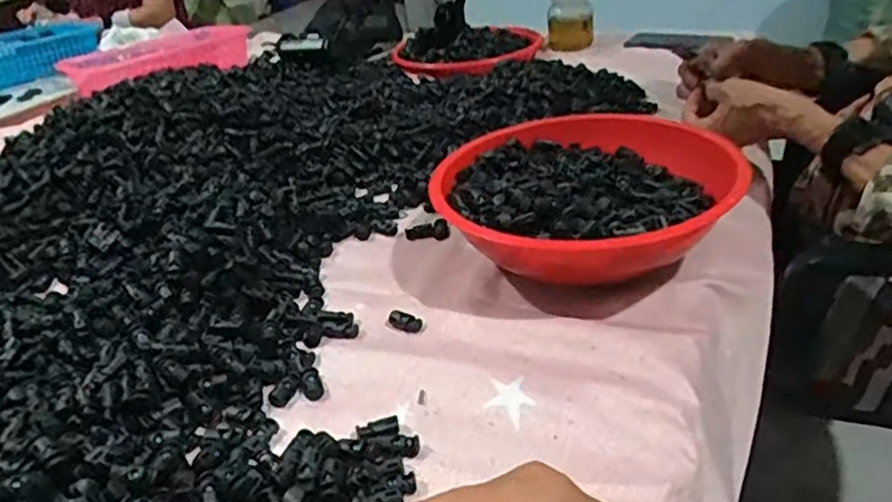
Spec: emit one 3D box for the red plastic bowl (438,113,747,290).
[{"bbox_3d":[0.117,-0.035,0.581,0.238,0.080,0.234,-5,31,3],"label":"red plastic bowl"}]

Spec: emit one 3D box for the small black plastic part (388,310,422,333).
[{"bbox_3d":[-0.032,0.054,0.536,0.030,0.006,0.017,19,39,36],"label":"small black plastic part"}]

